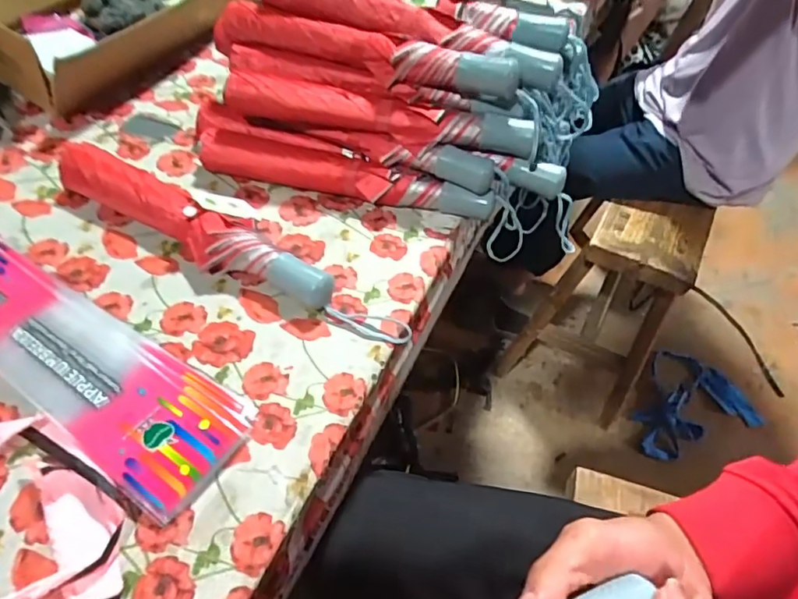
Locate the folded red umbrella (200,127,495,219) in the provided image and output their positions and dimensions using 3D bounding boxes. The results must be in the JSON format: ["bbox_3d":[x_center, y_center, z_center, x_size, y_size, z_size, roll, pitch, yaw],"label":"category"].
[{"bbox_3d":[-0.059,-0.143,0.618,0.338,0.047,0.057,13,51,6],"label":"folded red umbrella"}]

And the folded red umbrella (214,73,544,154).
[{"bbox_3d":[-0.021,-0.200,0.579,0.327,0.038,0.052,12,51,5],"label":"folded red umbrella"}]

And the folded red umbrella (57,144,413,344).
[{"bbox_3d":[-0.176,-0.063,0.540,0.422,0.044,0.075,23,52,14],"label":"folded red umbrella"}]

